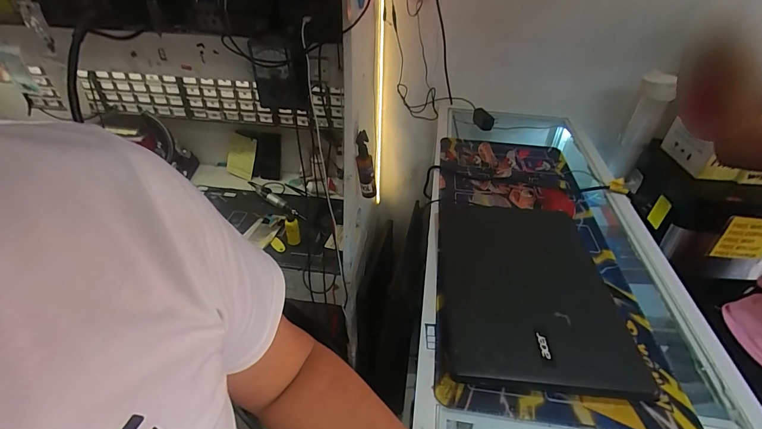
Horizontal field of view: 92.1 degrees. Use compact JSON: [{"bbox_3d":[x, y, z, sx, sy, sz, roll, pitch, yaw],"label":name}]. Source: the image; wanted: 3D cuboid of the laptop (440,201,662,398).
[{"bbox_3d":[0.226,0.096,0.568,0.258,0.028,0.349,5,39,3],"label":"laptop"}]

